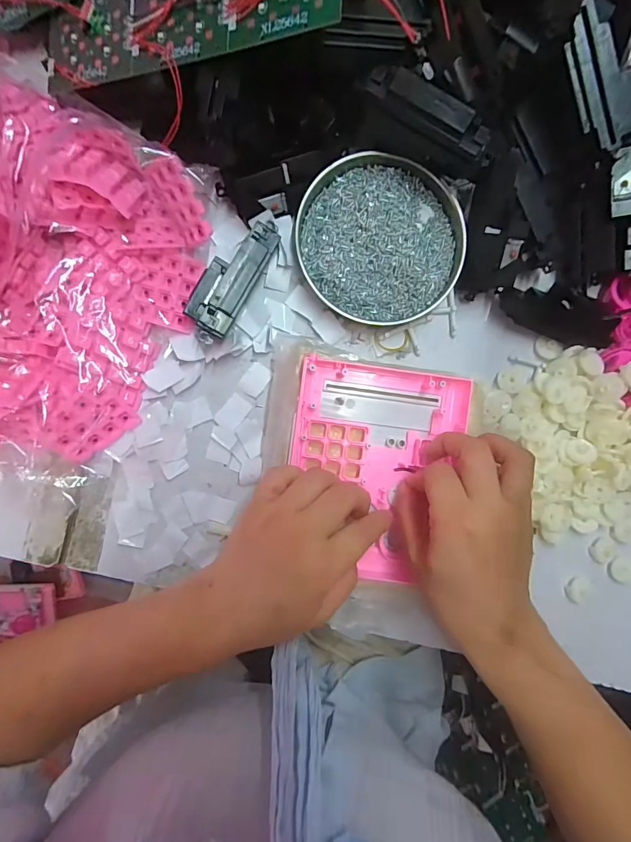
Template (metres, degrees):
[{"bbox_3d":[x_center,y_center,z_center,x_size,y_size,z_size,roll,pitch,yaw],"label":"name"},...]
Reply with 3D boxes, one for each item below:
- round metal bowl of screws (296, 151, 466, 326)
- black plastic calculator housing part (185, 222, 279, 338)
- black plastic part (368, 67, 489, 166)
[{"bbox_3d":[0.054,-0.150,0.333,0.135,0.020,0.129,0,91,-4],"label":"round metal bowl of screws"},{"bbox_3d":[-0.066,-0.118,0.318,0.035,0.020,0.098,30,89,-4],"label":"black plastic calculator housing part"},{"bbox_3d":[0.081,-0.214,0.281,0.098,0.022,0.022,30,89,-4],"label":"black plastic part"}]

